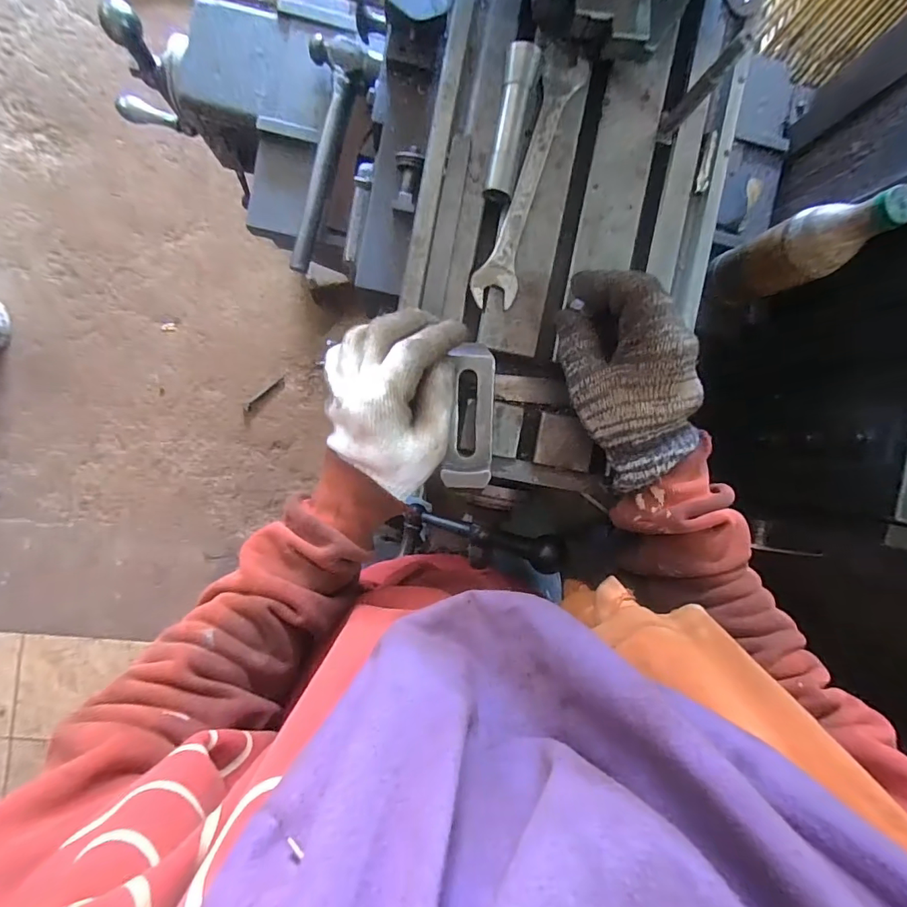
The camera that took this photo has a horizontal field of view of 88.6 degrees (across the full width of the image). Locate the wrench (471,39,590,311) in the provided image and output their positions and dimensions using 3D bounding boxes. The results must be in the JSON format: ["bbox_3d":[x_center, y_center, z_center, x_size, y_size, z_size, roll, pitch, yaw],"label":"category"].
[{"bbox_3d":[0.061,-0.221,0.374,0.037,0.007,0.209,17,92,-7],"label":"wrench"}]

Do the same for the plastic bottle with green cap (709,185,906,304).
[{"bbox_3d":[0.349,-0.204,0.458,0.057,0.202,0.063,-32,97,-3],"label":"plastic bottle with green cap"}]

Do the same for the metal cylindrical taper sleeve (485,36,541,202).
[{"bbox_3d":[0.044,-0.255,0.359,0.021,0.022,0.108,10,93,-7],"label":"metal cylindrical taper sleeve"}]

